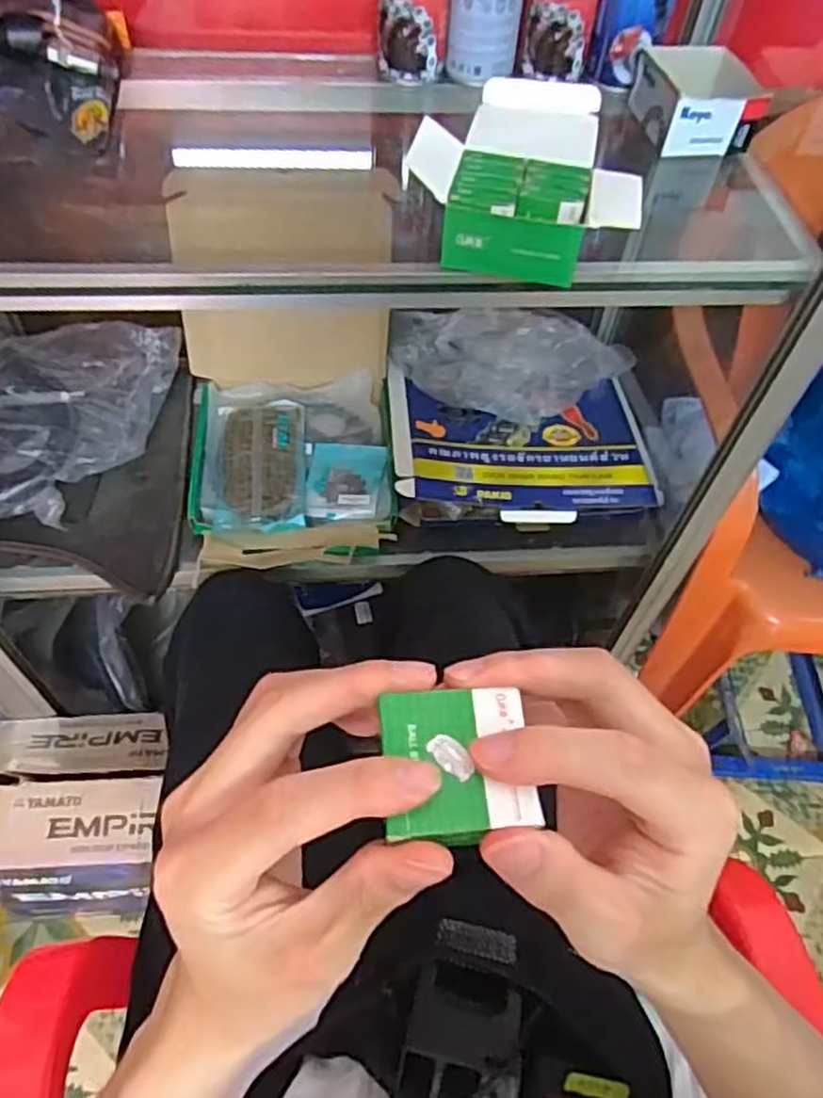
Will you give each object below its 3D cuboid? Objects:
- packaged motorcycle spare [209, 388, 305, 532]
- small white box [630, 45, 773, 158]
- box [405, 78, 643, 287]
[{"bbox_3d":[-0.180,-0.105,0.862,0.110,0.021,0.211,-4,55,-6],"label":"packaged motorcycle spare"},{"bbox_3d":[0.252,-0.391,0.642,0.102,0.042,0.115,-2,55,-5],"label":"small white box"},{"bbox_3d":[0.085,-0.274,0.541,0.152,0.058,0.167,10,55,4],"label":"box"}]

